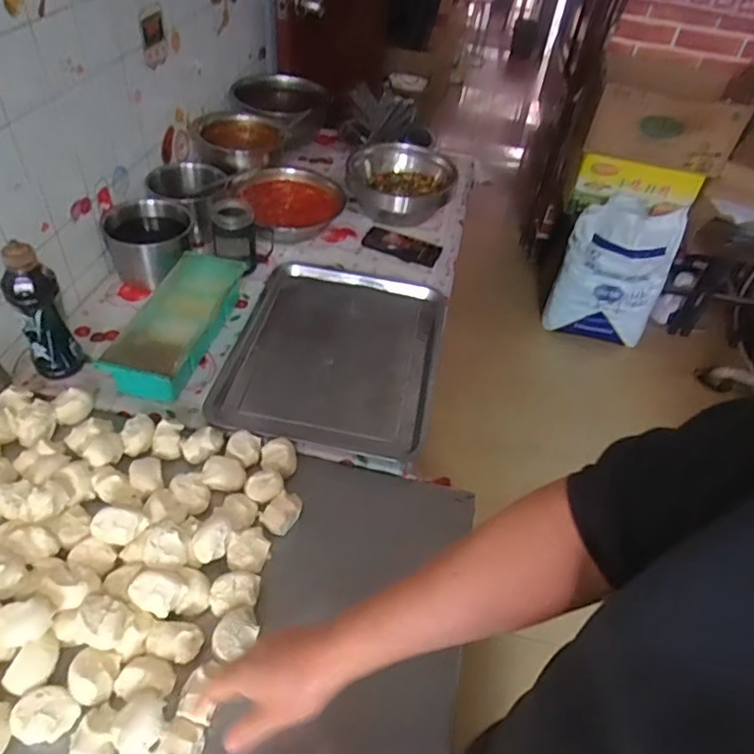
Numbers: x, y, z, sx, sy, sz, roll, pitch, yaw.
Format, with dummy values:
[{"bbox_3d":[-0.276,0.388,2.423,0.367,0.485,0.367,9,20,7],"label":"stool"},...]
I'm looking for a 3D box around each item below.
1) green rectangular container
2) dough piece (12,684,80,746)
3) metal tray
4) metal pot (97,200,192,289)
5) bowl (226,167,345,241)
[{"bbox_3d":[-0.327,-0.096,0.953,0.120,0.069,0.308,11,45,3],"label":"green rectangular container"},{"bbox_3d":[-0.330,0.335,0.573,0.051,0.028,0.049,4,45,-4],"label":"dough piece"},{"bbox_3d":[-0.071,-0.051,0.987,0.342,0.027,0.428,10,45,2],"label":"metal tray"},{"bbox_3d":[-0.420,-0.250,1.075,0.144,0.121,0.136,4,45,-4],"label":"metal pot"},{"bbox_3d":[-0.186,-0.359,1.239,0.224,0.091,0.215,4,45,-4],"label":"bowl"}]

